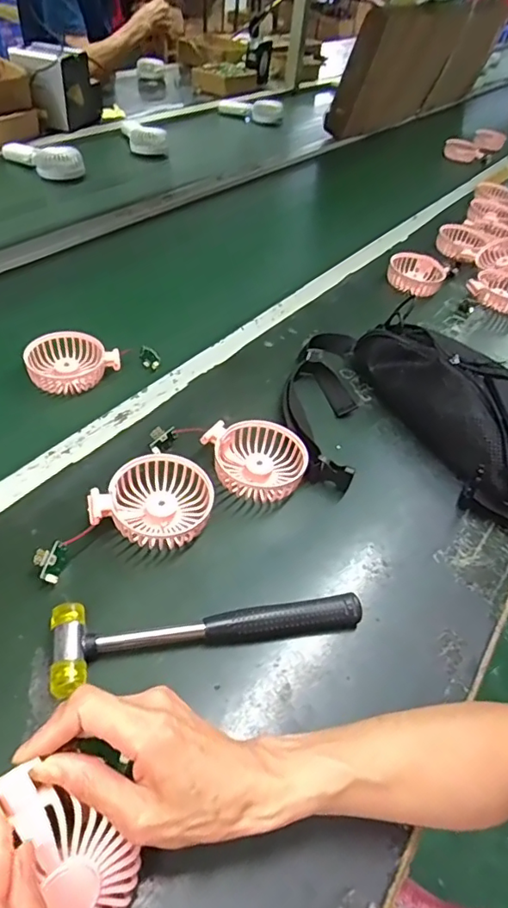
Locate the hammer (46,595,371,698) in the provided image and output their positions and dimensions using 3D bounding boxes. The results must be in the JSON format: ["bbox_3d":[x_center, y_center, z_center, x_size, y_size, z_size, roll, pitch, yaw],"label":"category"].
[{"bbox_3d":[-0.030,0.134,0.417,0.237,0.033,0.057,-4,47,-14],"label":"hammer"}]

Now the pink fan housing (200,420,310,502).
[{"bbox_3d":[0.002,0.008,0.537,0.099,0.038,0.080,-2,47,-12],"label":"pink fan housing"}]

